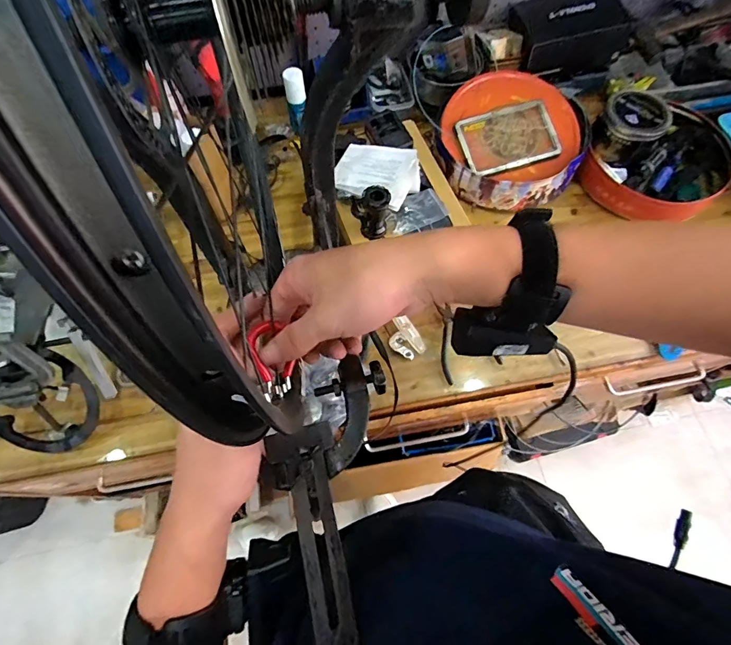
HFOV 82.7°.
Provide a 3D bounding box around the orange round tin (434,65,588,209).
[{"bbox_3d":[0.291,-0.367,0.825,0.288,0.085,0.288,0,84,-1],"label":"orange round tin"}]

